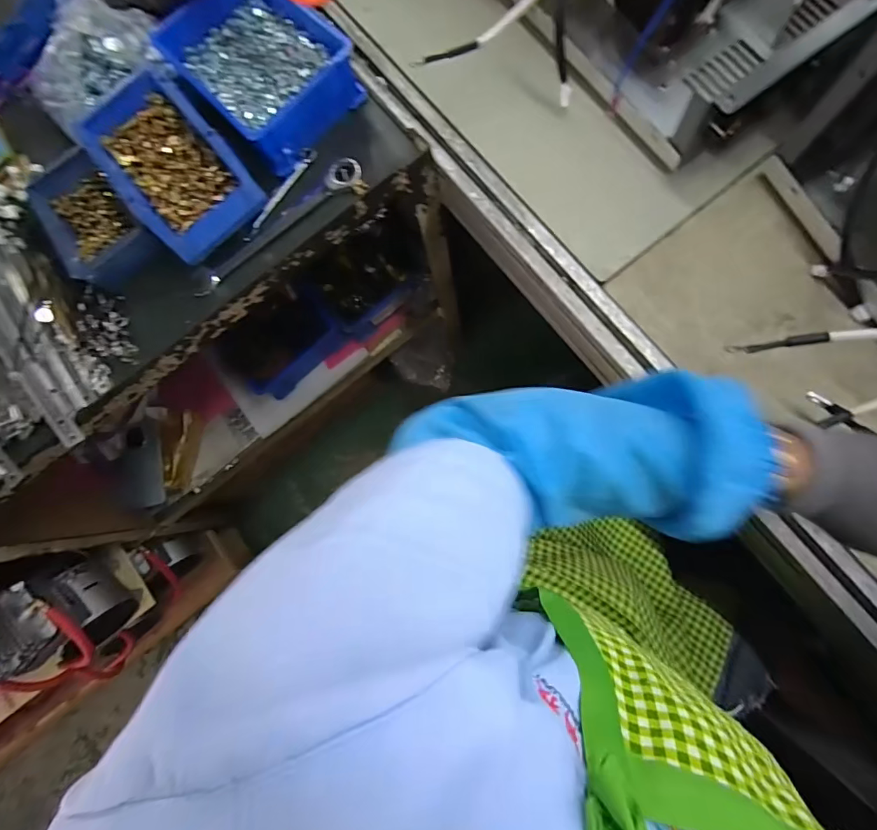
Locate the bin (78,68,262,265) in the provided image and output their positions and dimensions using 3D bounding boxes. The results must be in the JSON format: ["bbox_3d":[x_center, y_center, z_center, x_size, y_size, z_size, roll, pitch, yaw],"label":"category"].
[{"bbox_3d":[-0.291,-0.273,0.489,0.117,0.068,0.185,-40,79,0],"label":"bin"}]

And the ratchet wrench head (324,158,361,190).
[{"bbox_3d":[-0.108,-0.271,0.501,0.040,0.012,0.032,-7,80,6],"label":"ratchet wrench head"}]

